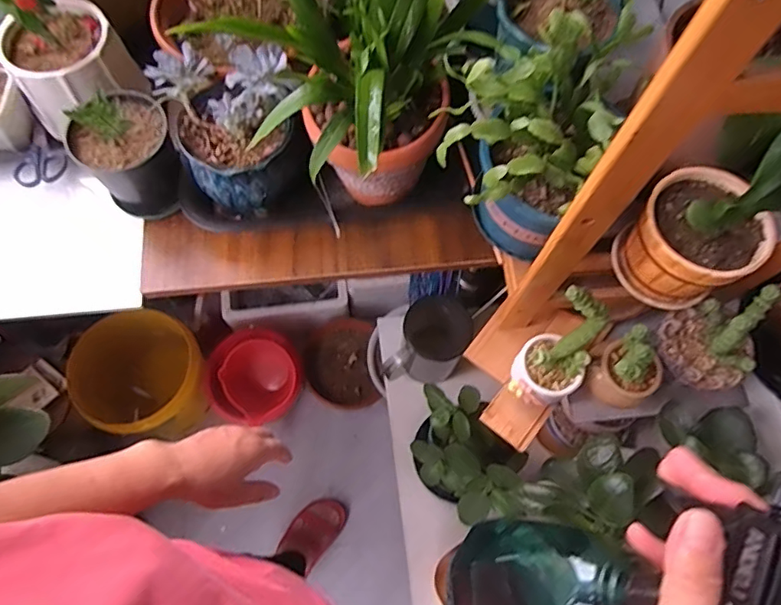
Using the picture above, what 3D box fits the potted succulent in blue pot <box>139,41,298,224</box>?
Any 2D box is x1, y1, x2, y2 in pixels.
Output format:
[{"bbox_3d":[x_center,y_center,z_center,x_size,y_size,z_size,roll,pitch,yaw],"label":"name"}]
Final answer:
[{"bbox_3d":[-0.173,-0.195,0.600,0.130,0.164,0.138,0,68,-1],"label":"potted succulent in blue pot"}]

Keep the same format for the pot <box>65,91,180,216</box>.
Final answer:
[{"bbox_3d":[-0.299,-0.176,0.609,0.092,0.149,0.101,0,68,-1],"label":"pot"}]

